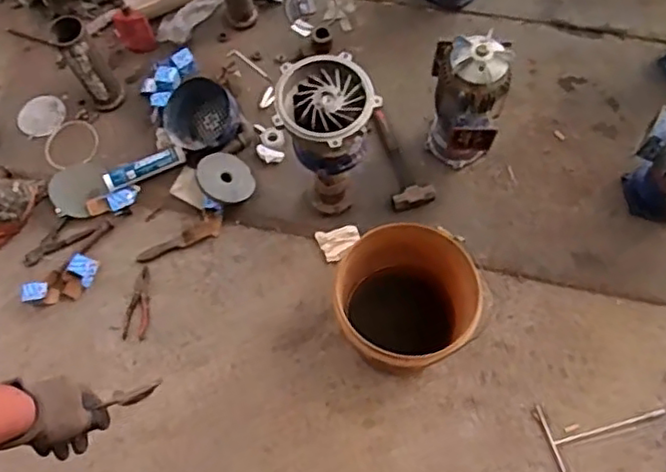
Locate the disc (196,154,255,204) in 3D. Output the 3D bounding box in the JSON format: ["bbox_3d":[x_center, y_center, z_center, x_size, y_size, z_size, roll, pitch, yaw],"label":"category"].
[{"bbox_3d":[-0.289,-0.155,1.723,0.138,0.020,0.146,0,71,-1],"label":"disc"}]

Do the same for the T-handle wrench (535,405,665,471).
[{"bbox_3d":[0.654,0.454,1.537,0.289,0.011,0.177,-17,72,-6],"label":"T-handle wrench"}]

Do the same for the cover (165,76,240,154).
[{"bbox_3d":[-0.361,-0.323,1.749,0.198,0.083,0.198,-22,72,-7],"label":"cover"}]

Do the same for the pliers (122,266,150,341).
[{"bbox_3d":[-0.493,0.174,1.639,0.056,0.014,0.183,9,72,2],"label":"pliers"}]

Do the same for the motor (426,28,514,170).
[{"bbox_3d":[0.332,-0.321,1.599,0.167,0.390,0.206,2,68,2],"label":"motor"}]

